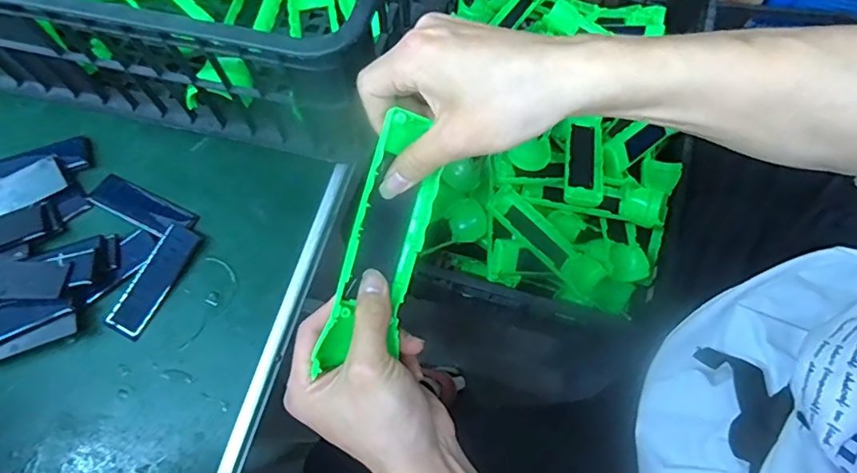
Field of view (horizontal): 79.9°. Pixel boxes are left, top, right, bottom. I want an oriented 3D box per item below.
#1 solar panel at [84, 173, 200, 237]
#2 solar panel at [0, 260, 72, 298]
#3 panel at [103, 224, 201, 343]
[{"bbox_3d":[-0.238,-0.025,0.425,0.094,0.004,0.031,25,65,12],"label":"solar panel"},{"bbox_3d":[-0.316,0.032,0.387,0.091,0.004,0.030,-2,69,7],"label":"solar panel"},{"bbox_3d":[-0.214,0.033,0.400,0.029,0.005,0.090,27,76,-1],"label":"panel"}]

